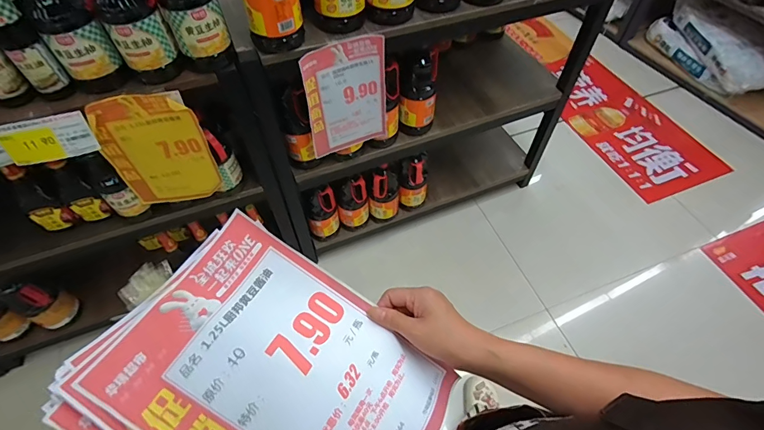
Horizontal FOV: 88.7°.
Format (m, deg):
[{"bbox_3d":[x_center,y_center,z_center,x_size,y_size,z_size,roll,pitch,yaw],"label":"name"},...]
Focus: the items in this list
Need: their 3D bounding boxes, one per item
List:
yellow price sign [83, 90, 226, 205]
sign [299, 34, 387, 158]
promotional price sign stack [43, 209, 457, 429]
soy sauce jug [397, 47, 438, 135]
[{"bbox_3d":[-0.485,-0.129,0.858,0.196,0.295,0.017,-9,54,-11],"label":"yellow price sign"},{"bbox_3d":[-0.085,-0.279,0.950,0.201,0.285,0.028,-25,61,-13],"label":"sign"},{"bbox_3d":[-0.095,0.159,0.361,0.293,0.031,0.221,37,65,1],"label":"promotional price sign stack"},{"bbox_3d":[0.105,-0.340,1.116,0.098,0.244,0.105,6,59,6],"label":"soy sauce jug"}]

